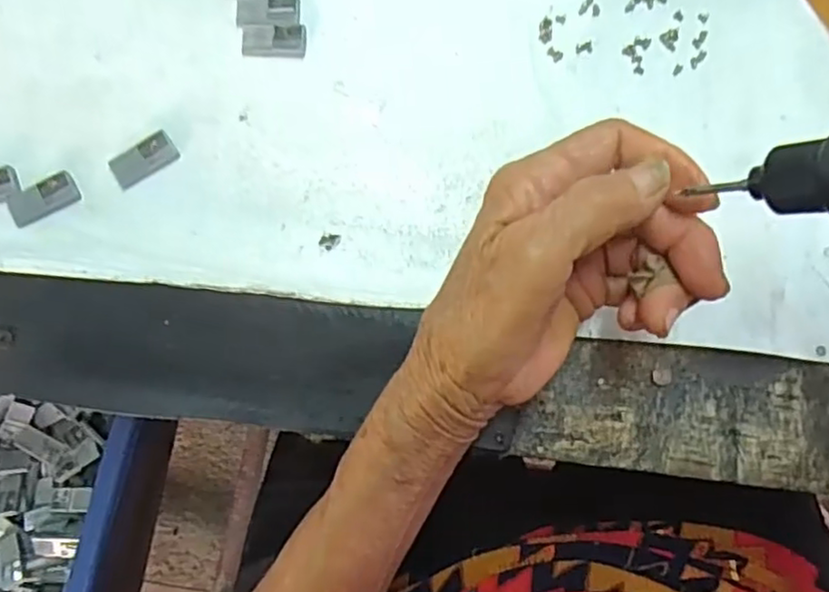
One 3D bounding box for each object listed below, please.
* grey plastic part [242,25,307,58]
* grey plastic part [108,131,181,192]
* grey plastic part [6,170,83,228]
[{"bbox_3d":[-0.062,-0.113,0.291,0.028,0.004,0.015,-2,82,-2],"label":"grey plastic part"},{"bbox_3d":[-0.116,-0.058,0.282,0.028,0.004,0.014,-36,84,-6],"label":"grey plastic part"},{"bbox_3d":[-0.156,-0.041,0.276,0.028,0.004,0.014,-30,84,-6],"label":"grey plastic part"}]

